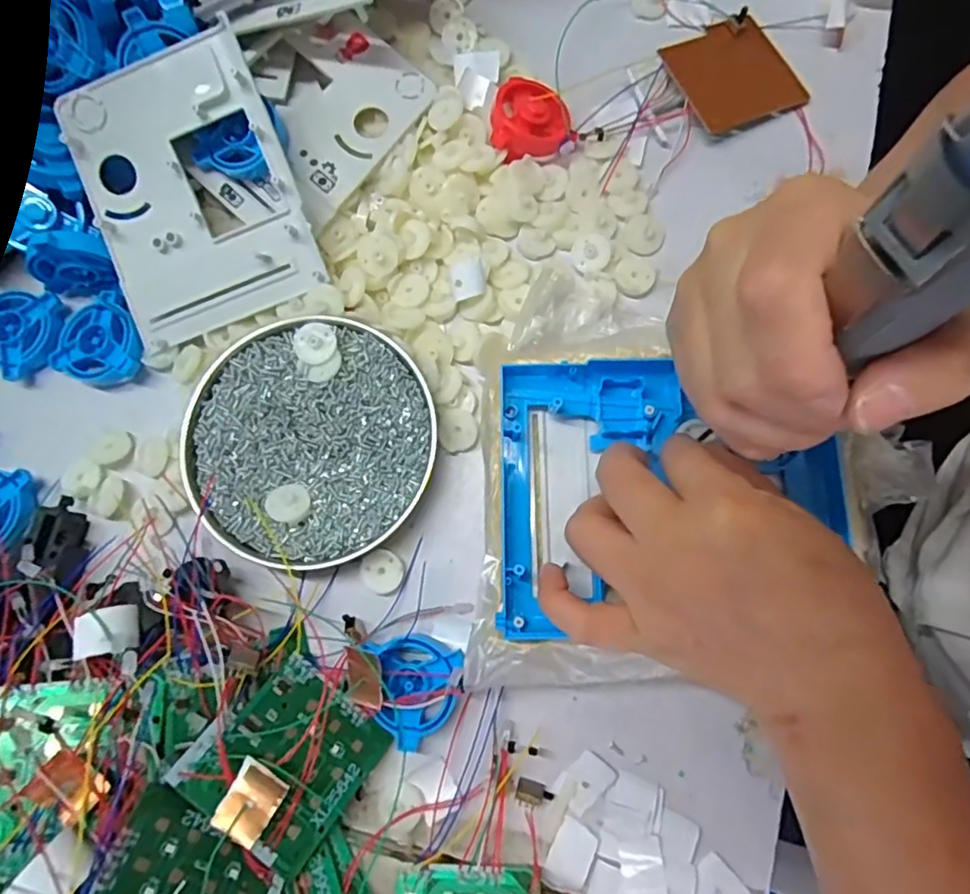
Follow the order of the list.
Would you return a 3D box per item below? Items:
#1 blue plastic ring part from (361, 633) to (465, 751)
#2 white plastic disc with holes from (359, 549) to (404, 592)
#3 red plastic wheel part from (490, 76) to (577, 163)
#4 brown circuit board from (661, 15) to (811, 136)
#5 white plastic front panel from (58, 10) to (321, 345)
[{"bbox_3d":[-0.033,0.121,0.302,0.046,0.021,0.053,-14,79,-3],"label":"blue plastic ring part"},{"bbox_3d":[-0.055,0.067,0.326,0.022,0.006,0.022,0,78,0],"label":"white plastic disc with holes"},{"bbox_3d":[0.027,-0.201,0.363,0.049,0.018,0.050,-11,79,-2],"label":"red plastic wheel part"},{"bbox_3d":[0.153,-0.230,0.371,0.066,0.006,0.073,-29,80,-6],"label":"brown circuit board"},{"bbox_3d":[-0.165,-0.142,0.337,0.112,0.007,0.142,-18,102,7],"label":"white plastic front panel"}]

